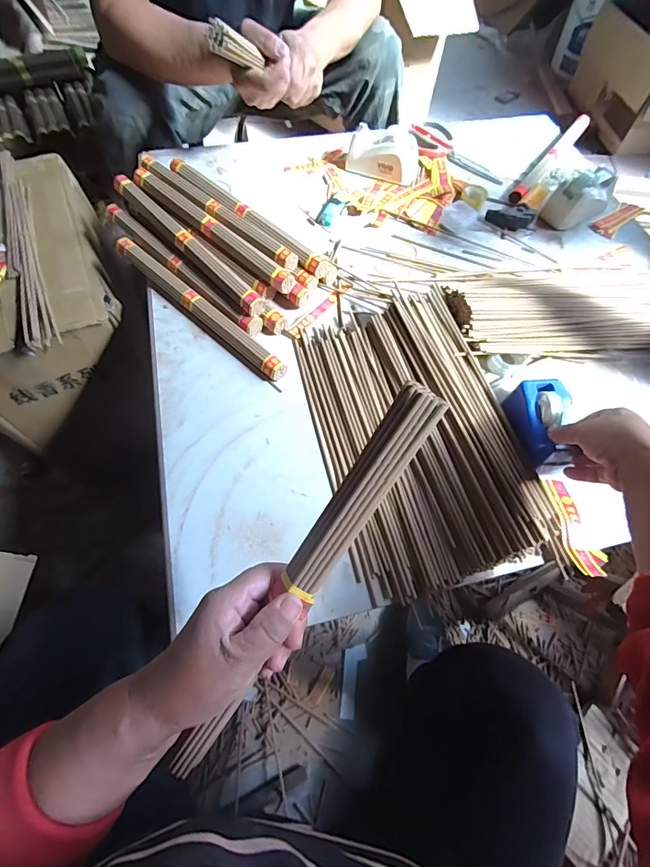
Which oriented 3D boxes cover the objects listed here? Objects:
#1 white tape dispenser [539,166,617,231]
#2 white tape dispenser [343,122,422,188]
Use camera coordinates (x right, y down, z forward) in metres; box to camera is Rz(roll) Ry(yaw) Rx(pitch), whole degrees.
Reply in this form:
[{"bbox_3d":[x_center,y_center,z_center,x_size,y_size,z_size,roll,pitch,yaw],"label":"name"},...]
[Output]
[{"bbox_3d":[0.412,-0.379,0.649,0.118,0.056,0.054,-27,68,-15],"label":"white tape dispenser"},{"bbox_3d":[0.099,-0.468,0.680,0.120,0.056,0.055,16,64,5],"label":"white tape dispenser"}]

